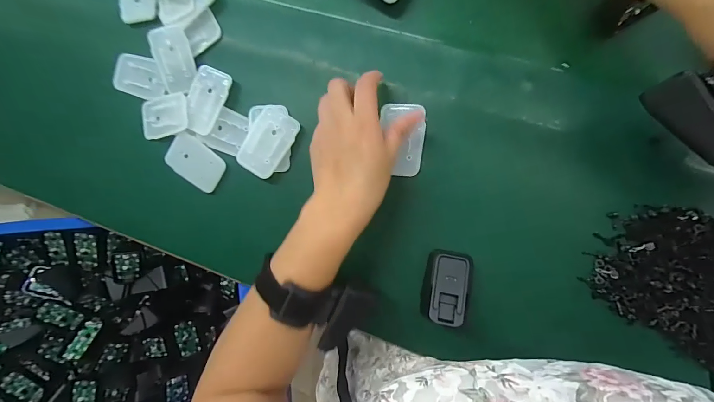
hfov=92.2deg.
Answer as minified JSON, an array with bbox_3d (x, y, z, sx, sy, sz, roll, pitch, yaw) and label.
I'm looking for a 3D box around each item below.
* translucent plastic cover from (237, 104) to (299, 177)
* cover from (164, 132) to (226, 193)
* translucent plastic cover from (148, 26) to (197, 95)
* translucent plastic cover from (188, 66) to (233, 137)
[{"bbox_3d":[-0.092,-0.061,0.355,0.044,0.009,0.070,35,91,7],"label":"translucent plastic cover"},{"bbox_3d":[-0.178,-0.043,0.380,0.063,0.014,0.044,36,91,7],"label":"cover"},{"bbox_3d":[-0.198,-0.149,0.369,0.044,0.011,0.065,-9,107,10],"label":"translucent plastic cover"},{"bbox_3d":[-0.162,-0.108,0.372,0.039,0.006,0.070,17,89,7],"label":"translucent plastic cover"}]

